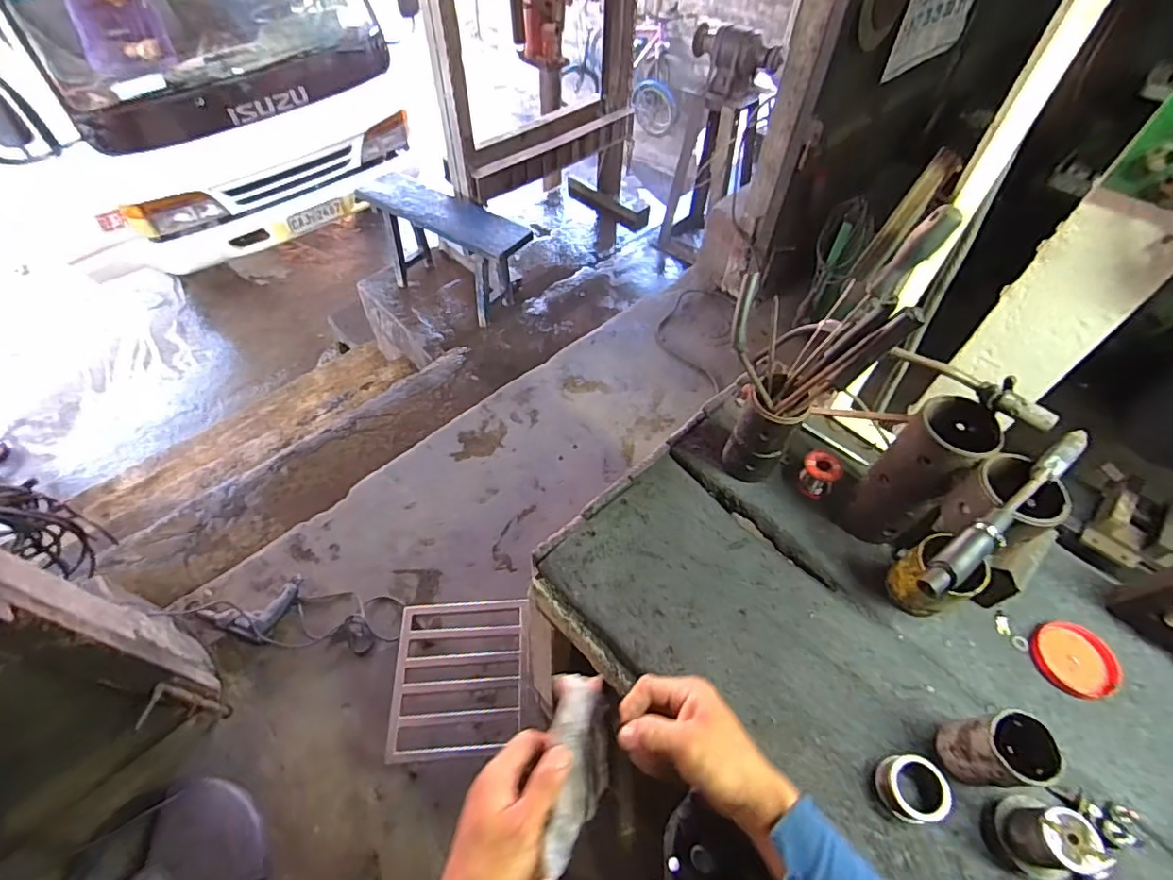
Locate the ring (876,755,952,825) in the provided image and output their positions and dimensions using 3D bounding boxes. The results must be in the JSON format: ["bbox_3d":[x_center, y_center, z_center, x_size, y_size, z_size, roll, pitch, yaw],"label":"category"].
[{"bbox_3d":[0.359,0.380,0.592,0.064,0.043,0.061,1,54,-2],"label":"ring"}]

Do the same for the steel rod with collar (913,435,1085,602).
[{"bbox_3d":[0.419,0.068,0.538,0.261,0.039,0.028,-29,60,-22],"label":"steel rod with collar"}]

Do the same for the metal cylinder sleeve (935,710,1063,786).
[{"bbox_3d":[0.435,0.332,0.574,0.069,0.102,0.067,3,54,-1],"label":"metal cylinder sleeve"}]

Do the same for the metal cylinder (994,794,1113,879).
[{"bbox_3d":[0.462,0.398,0.545,0.061,0.080,0.070,5,54,1],"label":"metal cylinder"}]

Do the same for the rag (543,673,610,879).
[{"bbox_3d":[-0.006,0.310,0.502,0.060,0.118,0.170,4,54,1],"label":"rag"}]

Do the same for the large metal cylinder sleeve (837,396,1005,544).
[{"bbox_3d":[0.424,0.046,0.705,0.093,0.210,0.085,-32,61,-23],"label":"large metal cylinder sleeve"}]

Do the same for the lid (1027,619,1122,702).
[{"bbox_3d":[0.616,0.275,0.684,0.095,0.019,0.092,1,54,-2],"label":"lid"}]

